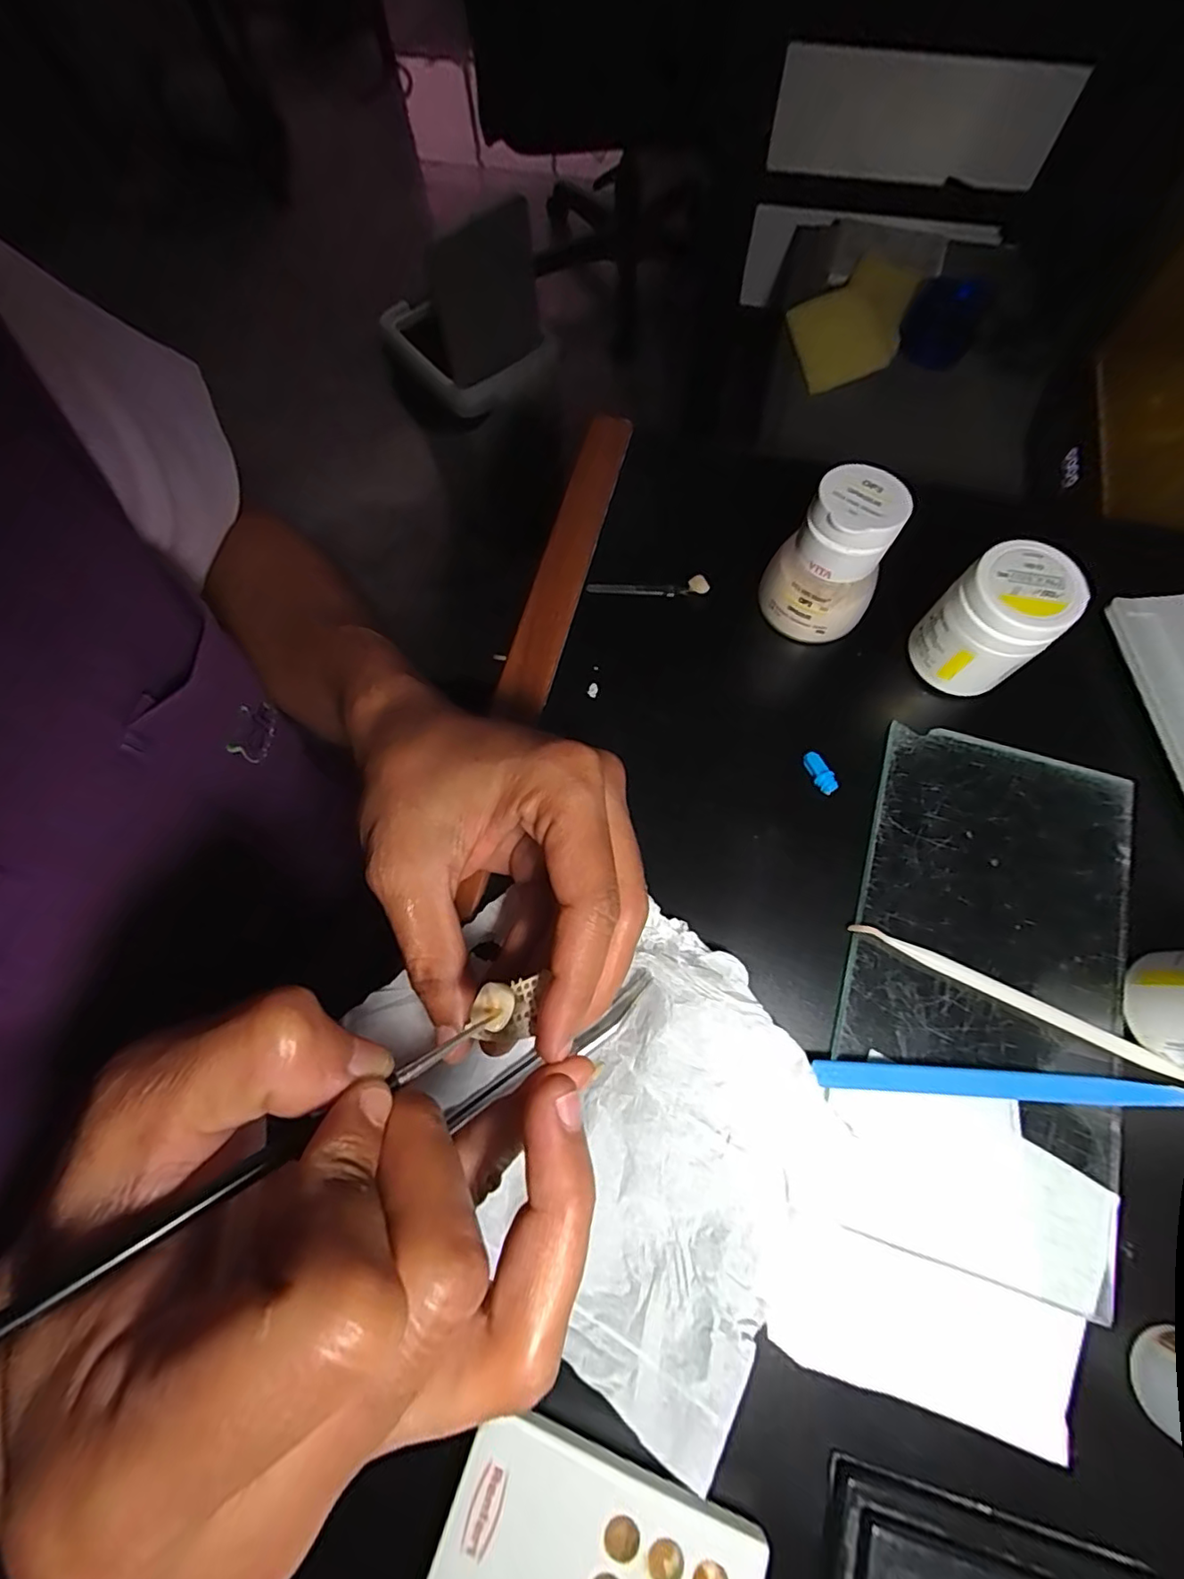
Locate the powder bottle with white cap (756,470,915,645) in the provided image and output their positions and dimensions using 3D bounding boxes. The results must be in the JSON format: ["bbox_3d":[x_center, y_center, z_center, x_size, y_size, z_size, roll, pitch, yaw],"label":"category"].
[{"bbox_3d":[0.104,-0.099,0.254,0.046,0.068,0.039,30,76,11],"label":"powder bottle with white cap"}]

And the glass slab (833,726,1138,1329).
[{"bbox_3d":[0.154,0.073,0.225,0.101,0.007,0.196,17,73,8],"label":"glass slab"}]

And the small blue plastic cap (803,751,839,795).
[{"bbox_3d":[0.099,-0.008,0.251,0.006,0.007,0.019,-26,73,-6],"label":"small blue plastic cap"}]

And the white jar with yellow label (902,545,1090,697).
[{"bbox_3d":[0.168,-0.070,0.245,0.038,0.053,0.042,-42,75,-11],"label":"white jar with yellow label"}]

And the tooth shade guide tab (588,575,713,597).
[{"bbox_3d":[0.028,-0.101,0.288,0.059,0.013,0.006,4,72,4],"label":"tooth shade guide tab"}]

